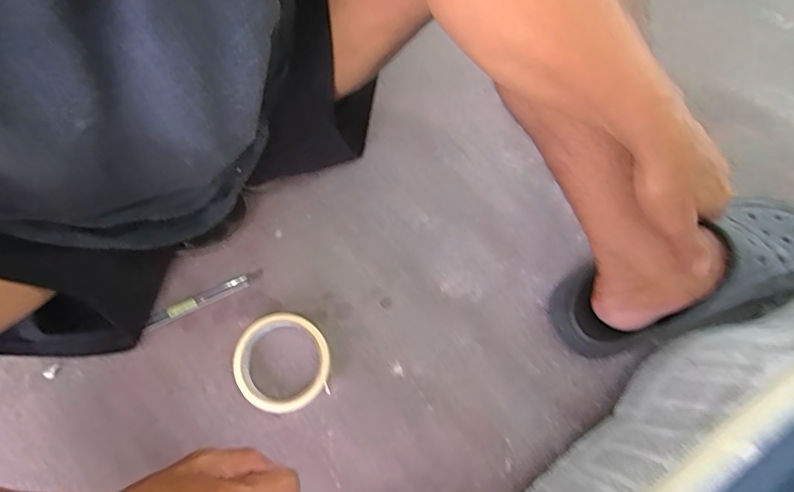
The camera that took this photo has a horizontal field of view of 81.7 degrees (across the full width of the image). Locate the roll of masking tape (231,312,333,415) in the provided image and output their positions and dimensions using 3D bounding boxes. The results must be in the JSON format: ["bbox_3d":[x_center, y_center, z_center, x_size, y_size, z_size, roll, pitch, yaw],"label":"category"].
[{"bbox_3d":[-0.116,0.118,0.470,0.091,0.020,0.097,0,74,-2],"label":"roll of masking tape"}]

